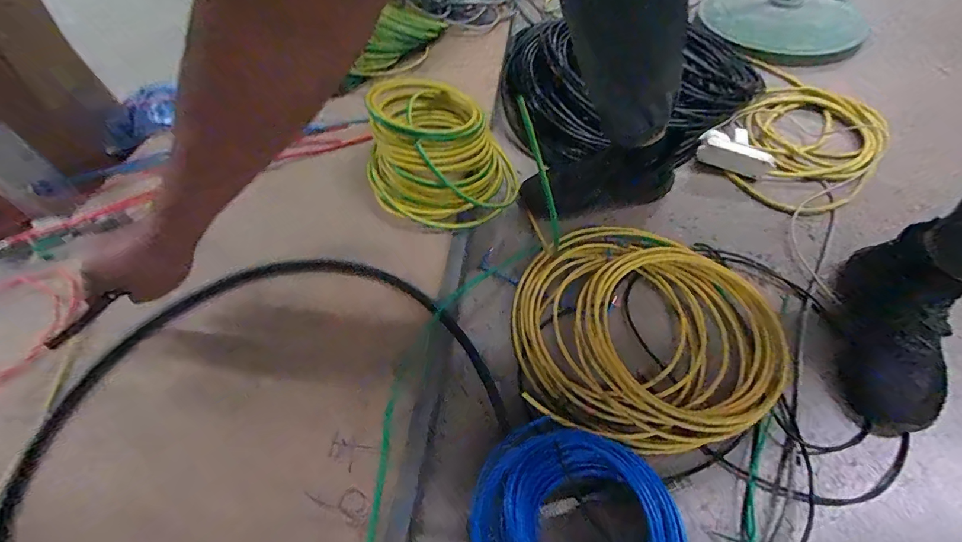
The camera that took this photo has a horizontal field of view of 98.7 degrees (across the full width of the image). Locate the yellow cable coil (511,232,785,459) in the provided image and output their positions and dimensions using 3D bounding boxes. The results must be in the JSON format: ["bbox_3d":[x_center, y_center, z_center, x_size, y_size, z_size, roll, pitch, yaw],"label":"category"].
[{"bbox_3d":[0.226,0.074,0.588,0.342,0.048,0.331,-1,53,1],"label":"yellow cable coil"}]

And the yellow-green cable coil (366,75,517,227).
[{"bbox_3d":[-0.063,-0.184,0.617,0.205,0.111,0.216,-1,53,1],"label":"yellow-green cable coil"}]

